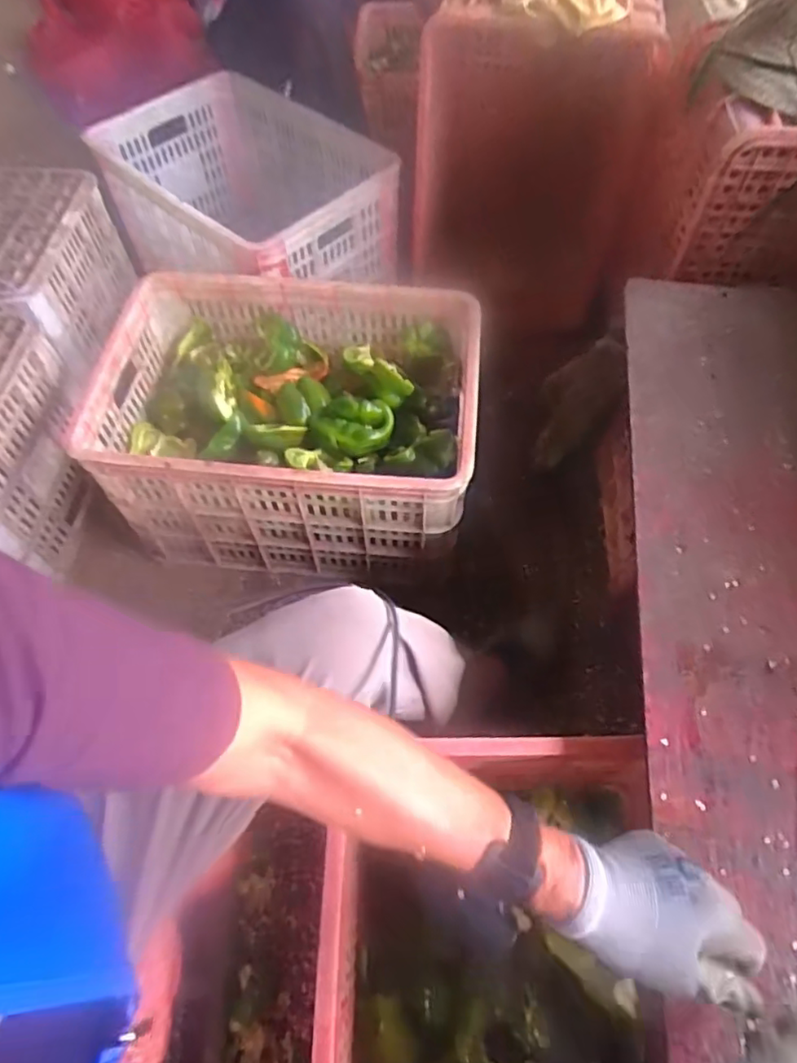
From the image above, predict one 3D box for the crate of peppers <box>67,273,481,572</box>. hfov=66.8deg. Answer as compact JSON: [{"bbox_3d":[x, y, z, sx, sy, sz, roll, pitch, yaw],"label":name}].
[{"bbox_3d":[-0.158,-0.178,0.917,0.534,0.260,0.397,8,60,5],"label":"crate of peppers"}]

